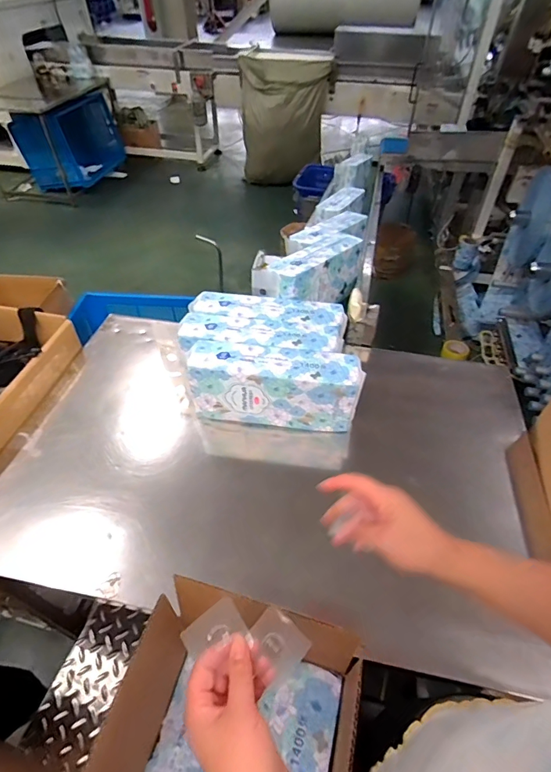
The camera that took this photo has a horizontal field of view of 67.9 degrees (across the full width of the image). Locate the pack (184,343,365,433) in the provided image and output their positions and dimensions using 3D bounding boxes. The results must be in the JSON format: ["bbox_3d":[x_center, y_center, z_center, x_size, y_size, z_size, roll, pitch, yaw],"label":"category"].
[{"bbox_3d":[-0.003,0.006,0.887,0.357,0.159,0.096,5,48,5],"label":"pack"}]

